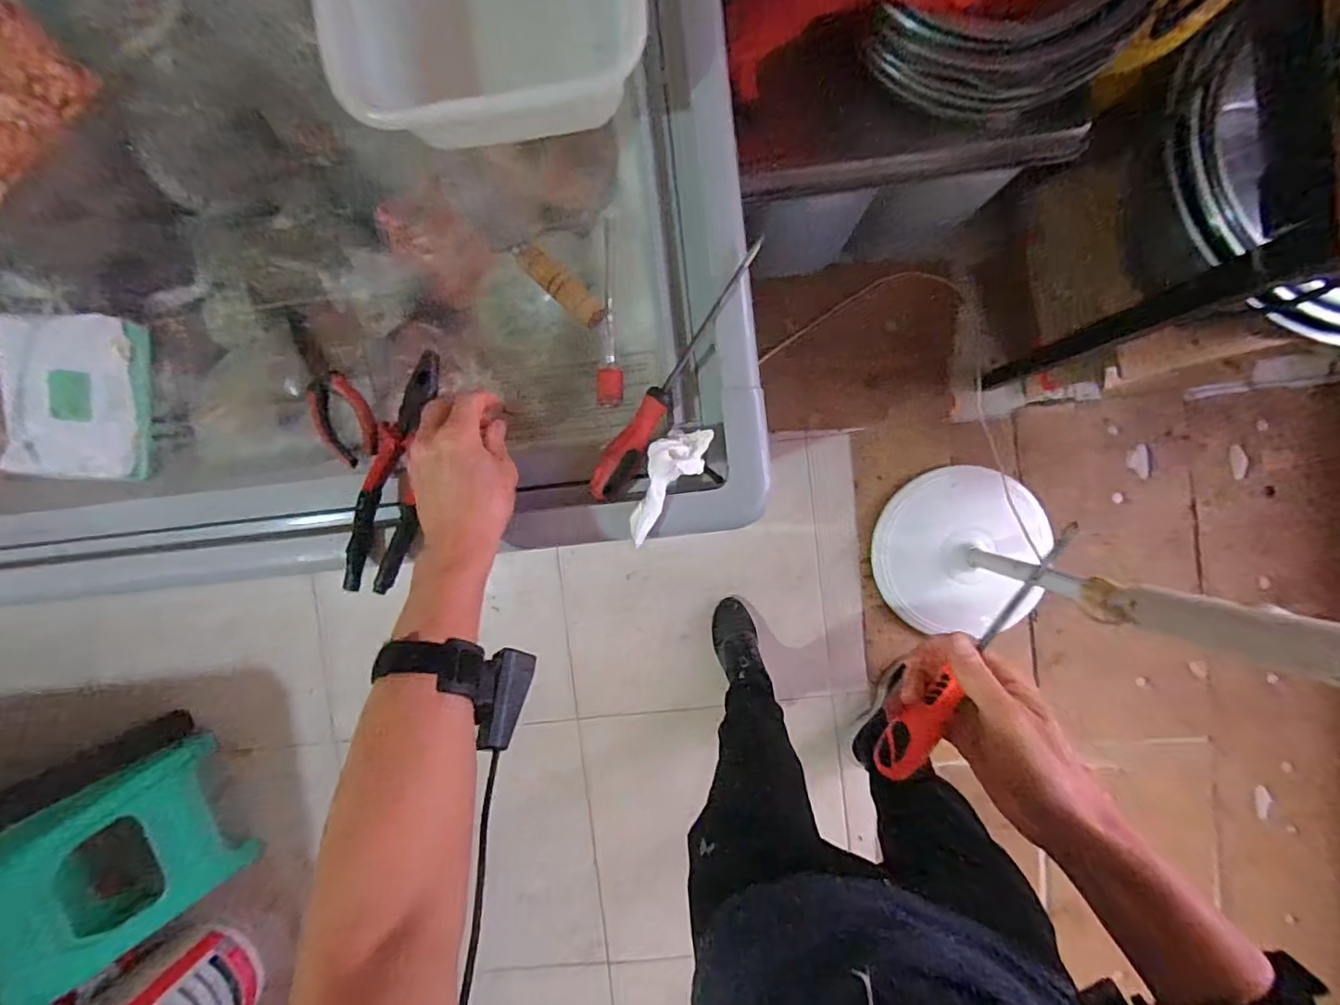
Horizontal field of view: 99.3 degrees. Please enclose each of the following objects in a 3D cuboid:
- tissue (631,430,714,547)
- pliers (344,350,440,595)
[{"bbox_3d":[-0.001,-0.014,0.478,0.047,0.026,0.104,15,93,1],"label":"tissue"},{"bbox_3d":[-0.238,-0.028,0.500,0.047,0.028,0.209,12,86,6],"label":"pliers"}]

